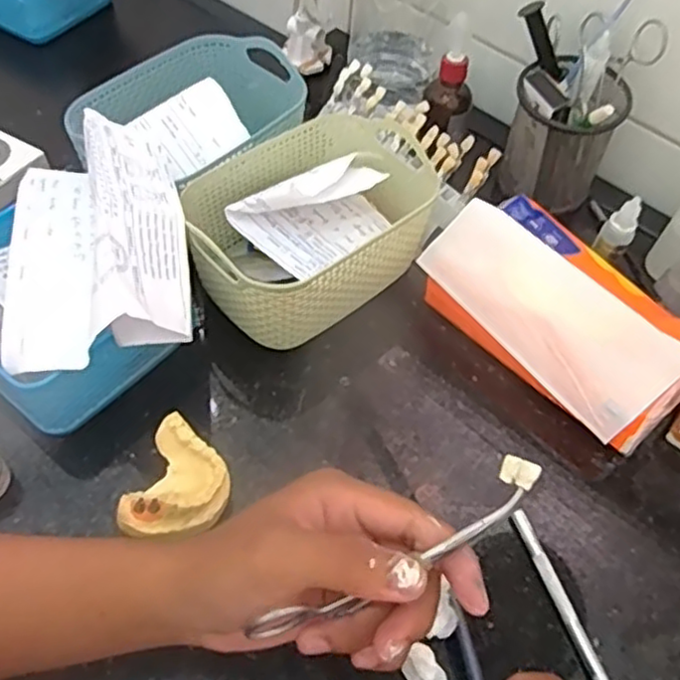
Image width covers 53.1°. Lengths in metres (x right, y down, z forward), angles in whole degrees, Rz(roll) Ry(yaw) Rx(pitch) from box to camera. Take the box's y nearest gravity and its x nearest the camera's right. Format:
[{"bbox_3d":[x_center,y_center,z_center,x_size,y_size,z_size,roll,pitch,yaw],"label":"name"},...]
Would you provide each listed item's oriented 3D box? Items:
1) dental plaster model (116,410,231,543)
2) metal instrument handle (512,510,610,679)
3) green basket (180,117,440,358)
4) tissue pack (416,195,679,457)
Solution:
[{"bbox_3d":[-0.092,0.088,0.405,0.056,0.027,0.073,16,55,7],"label":"dental plaster model"},{"bbox_3d":[0.128,0.152,0.390,0.011,0.009,0.113,-14,57,-14],"label":"metal instrument handle"},{"bbox_3d":[-0.012,-0.085,0.498,0.198,0.085,0.122,-36,64,-25],"label":"green basket"},{"bbox_3d":[0.155,-0.020,0.470,0.103,0.079,0.184,-35,64,-25],"label":"tissue pack"}]

